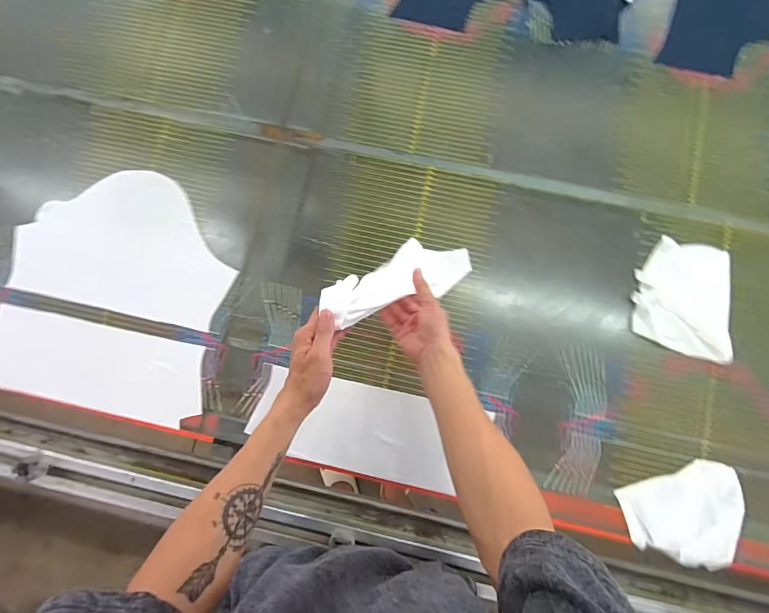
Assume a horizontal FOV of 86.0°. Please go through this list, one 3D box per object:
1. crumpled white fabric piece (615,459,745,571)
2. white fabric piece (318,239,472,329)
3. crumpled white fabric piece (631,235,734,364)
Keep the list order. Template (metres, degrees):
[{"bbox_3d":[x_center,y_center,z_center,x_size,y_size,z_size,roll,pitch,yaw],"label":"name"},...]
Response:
[{"bbox_3d":[0.465,0.320,0.647,0.179,0.015,0.157,11,81,4],"label":"crumpled white fabric piece"},{"bbox_3d":[0.022,-0.047,0.623,0.294,0.046,0.099,-25,77,-45],"label":"white fabric piece"},{"bbox_3d":[0.484,-0.014,0.673,0.139,0.024,0.189,4,81,3],"label":"crumpled white fabric piece"}]

